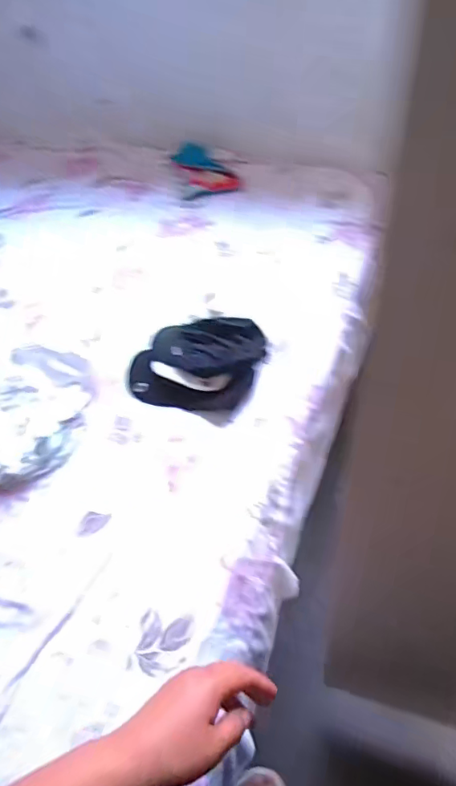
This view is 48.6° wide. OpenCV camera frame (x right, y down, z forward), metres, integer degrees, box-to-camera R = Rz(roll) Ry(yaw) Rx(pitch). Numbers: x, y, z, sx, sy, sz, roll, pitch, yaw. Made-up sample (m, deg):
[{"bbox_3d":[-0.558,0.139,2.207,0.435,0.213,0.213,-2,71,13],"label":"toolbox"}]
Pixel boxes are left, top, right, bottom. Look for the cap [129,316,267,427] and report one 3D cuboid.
[{"bbox_3d":[-0.069,-0.069,1.087,0.256,0.072,0.229,12,55,18],"label":"cap"}]

